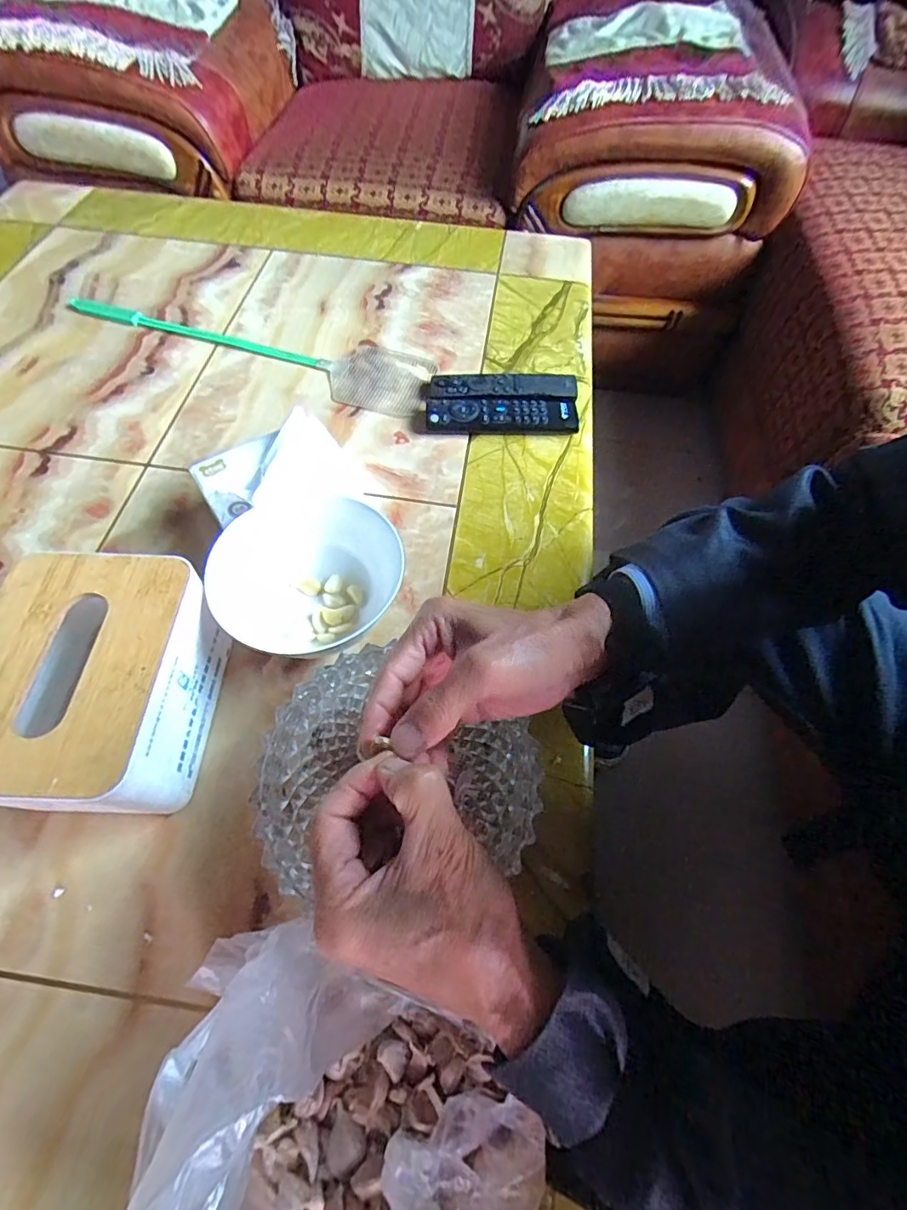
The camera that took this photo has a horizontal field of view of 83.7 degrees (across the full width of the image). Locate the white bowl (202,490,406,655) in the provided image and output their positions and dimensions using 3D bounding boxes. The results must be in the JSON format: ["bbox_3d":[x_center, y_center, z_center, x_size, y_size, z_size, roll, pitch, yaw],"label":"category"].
[{"bbox_3d":[-0.117,-0.022,0.410,0.118,0.065,0.137,34,65,16],"label":"white bowl"}]

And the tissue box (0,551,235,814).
[{"bbox_3d":[-0.235,0.057,0.343,0.119,0.095,0.156,3,61,0],"label":"tissue box"}]

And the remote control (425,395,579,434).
[{"bbox_3d":[0.051,-0.204,0.544,0.159,0.020,0.046,2,61,-1],"label":"remote control"}]

